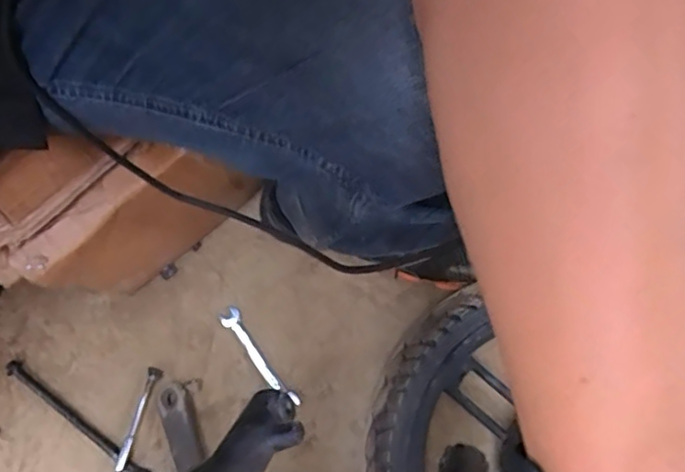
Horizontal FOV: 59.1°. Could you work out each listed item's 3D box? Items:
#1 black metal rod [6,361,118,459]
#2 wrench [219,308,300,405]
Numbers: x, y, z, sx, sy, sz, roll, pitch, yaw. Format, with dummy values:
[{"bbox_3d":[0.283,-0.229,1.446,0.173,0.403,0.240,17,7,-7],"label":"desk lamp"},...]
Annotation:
[{"bbox_3d":[-0.299,0.185,0.645,0.151,0.016,0.012,38,79,7],"label":"black metal rod"},{"bbox_3d":[-0.091,0.135,0.665,0.020,0.007,0.126,-36,80,-9],"label":"wrench"}]

